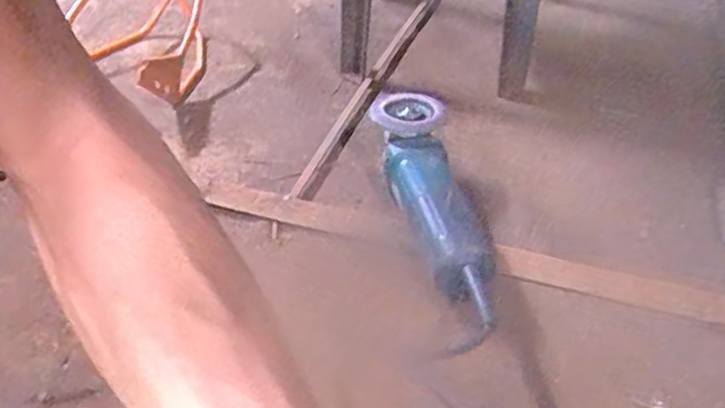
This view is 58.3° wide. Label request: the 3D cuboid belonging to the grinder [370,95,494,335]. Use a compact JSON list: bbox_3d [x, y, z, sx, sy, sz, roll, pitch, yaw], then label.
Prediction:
[{"bbox_3d":[0.065,-0.002,0.649,0.074,0.096,0.298,-4,36,-6],"label":"grinder"}]

